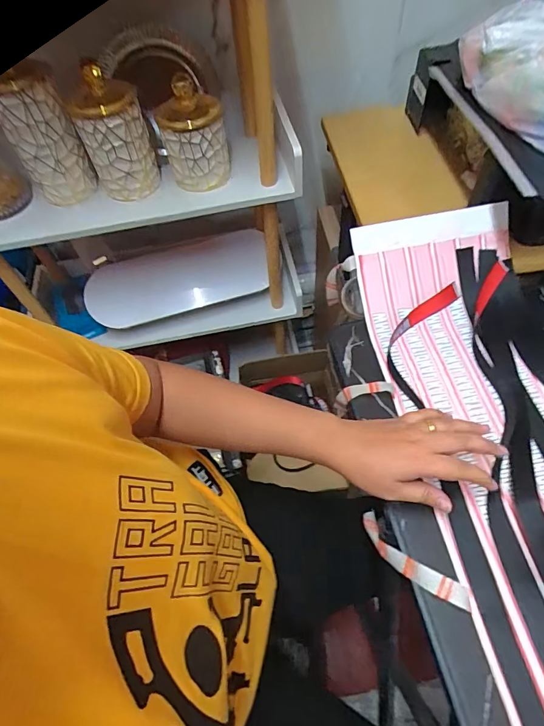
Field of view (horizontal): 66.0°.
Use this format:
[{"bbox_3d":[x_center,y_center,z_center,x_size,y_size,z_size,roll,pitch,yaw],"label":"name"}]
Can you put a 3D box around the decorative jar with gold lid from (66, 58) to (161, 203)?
[{"bbox_3d":[-0.231,-0.337,0.631,0.092,0.157,0.085,-13,56,-3],"label":"decorative jar with gold lid"}]

